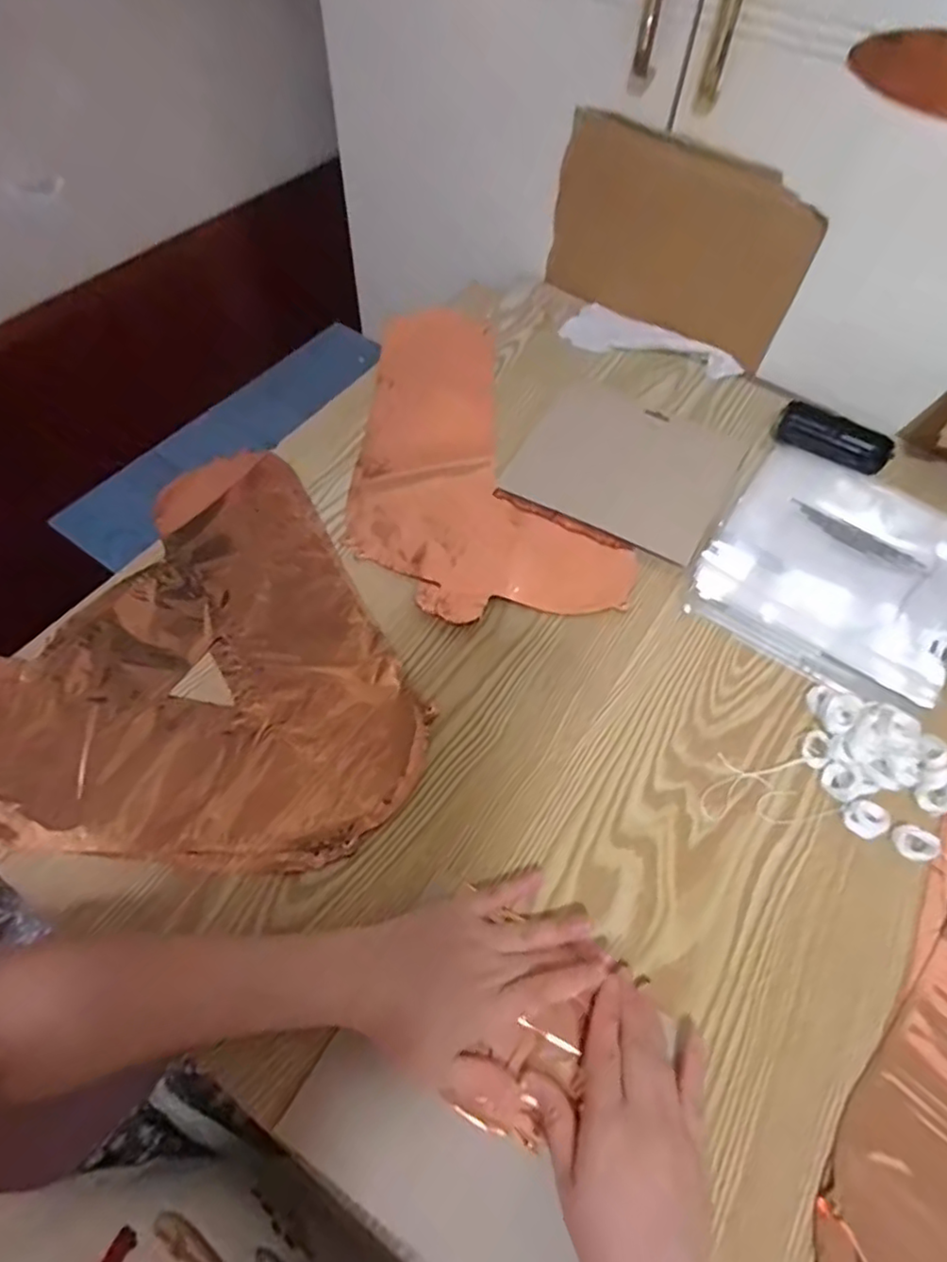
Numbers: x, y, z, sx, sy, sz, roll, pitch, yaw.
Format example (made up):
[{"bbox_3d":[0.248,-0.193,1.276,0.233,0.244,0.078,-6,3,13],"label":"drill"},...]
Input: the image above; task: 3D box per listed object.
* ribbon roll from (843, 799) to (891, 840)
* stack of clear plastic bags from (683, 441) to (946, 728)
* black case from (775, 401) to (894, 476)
[{"bbox_3d":[0.278,0.133,0.445,0.027,0.011,0.025,1,59,-2],"label":"ribbon roll"},{"bbox_3d":[0.330,-0.059,0.561,0.211,0.021,0.251,35,60,18],"label":"stack of clear plastic bags"},{"bbox_3d":[0.368,-0.198,0.645,0.109,0.029,0.037,36,64,17],"label":"black case"}]

